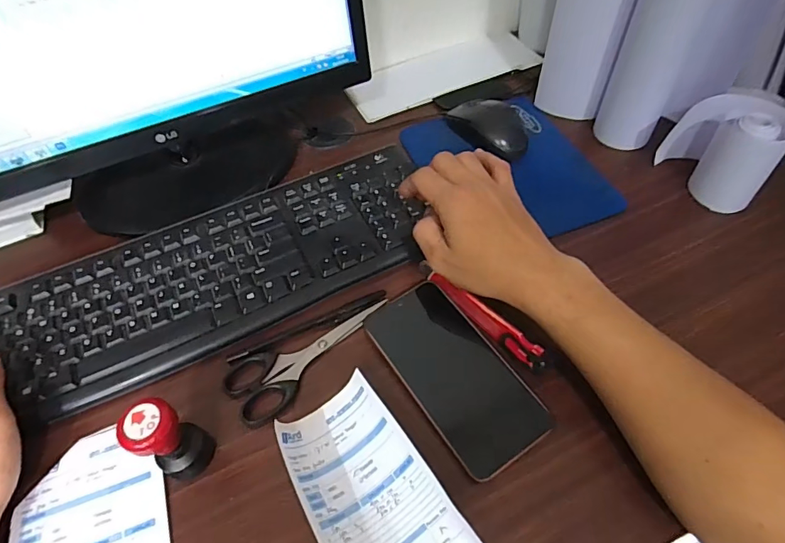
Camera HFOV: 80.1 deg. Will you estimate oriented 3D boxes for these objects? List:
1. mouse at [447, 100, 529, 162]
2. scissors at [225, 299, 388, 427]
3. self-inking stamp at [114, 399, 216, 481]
[{"bbox_3d":[0.105,-0.167,0.541,0.050,0.033,0.106,-38,61,-22],"label":"mouse"},{"bbox_3d":[-0.070,0.066,0.397,0.144,0.004,0.058,-34,59,-20],"label":"scissors"},{"bbox_3d":[-0.155,0.117,0.324,0.032,0.075,0.035,-1,54,2],"label":"self-inking stamp"}]

